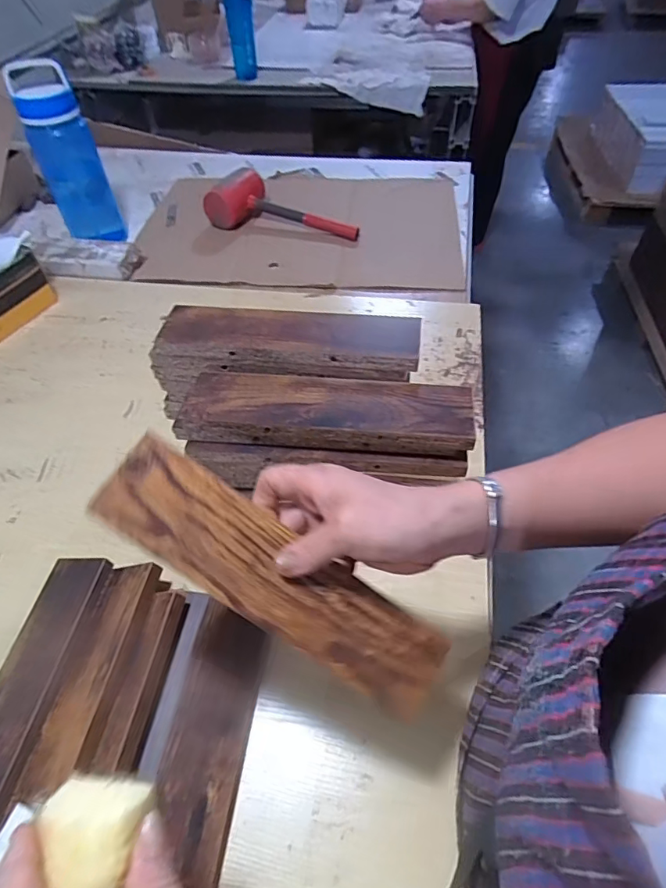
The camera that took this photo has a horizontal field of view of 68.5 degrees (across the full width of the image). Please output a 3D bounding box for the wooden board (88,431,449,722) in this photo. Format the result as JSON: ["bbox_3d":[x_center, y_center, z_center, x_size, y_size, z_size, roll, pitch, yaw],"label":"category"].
[{"bbox_3d":[-0.033,0.087,0.313,0.241,0.006,0.057,36,73,-7],"label":"wooden board"}]

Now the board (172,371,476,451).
[{"bbox_3d":[-0.007,-0.028,0.435,0.247,0.030,0.066,5,52,7],"label":"board"}]

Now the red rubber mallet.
[{"bbox_3d":[-0.095,-0.512,1.030,0.325,0.082,0.145,9,50,10],"label":"red rubber mallet"}]

